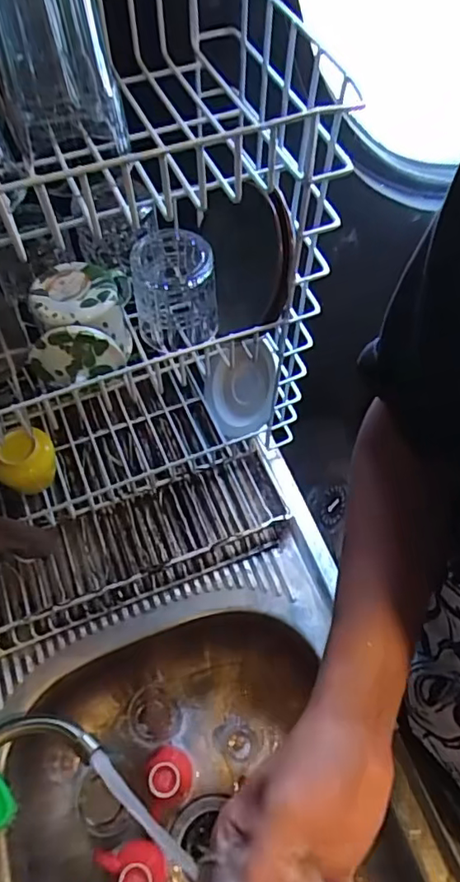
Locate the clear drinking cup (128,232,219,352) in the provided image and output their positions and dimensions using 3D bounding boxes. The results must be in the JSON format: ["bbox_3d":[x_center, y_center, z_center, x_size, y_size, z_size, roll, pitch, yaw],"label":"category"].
[{"bbox_3d":[-0.053,-0.144,0.542,0.075,0.099,0.066,-10,62,-6],"label":"clear drinking cup"}]

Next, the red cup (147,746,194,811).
[{"bbox_3d":[-0.069,0.390,0.653,0.049,0.056,0.061,-1,62,-2],"label":"red cup"}]

